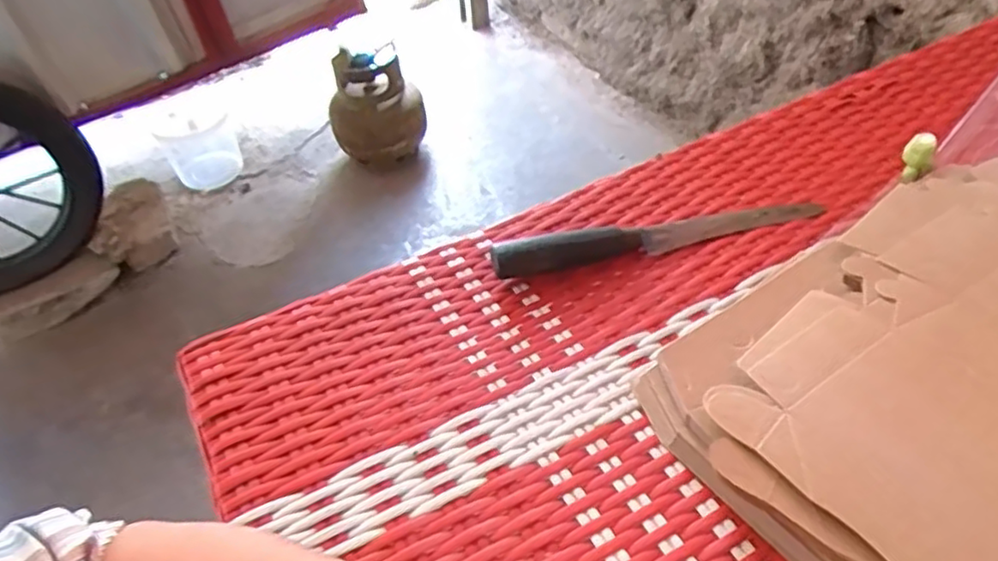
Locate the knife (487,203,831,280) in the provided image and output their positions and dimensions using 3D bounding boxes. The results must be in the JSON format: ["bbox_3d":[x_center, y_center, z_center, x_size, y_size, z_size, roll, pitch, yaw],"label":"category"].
[{"bbox_3d":[0.116,-0.034,0.485,0.241,0.016,0.029,-11,45,-5],"label":"knife"}]

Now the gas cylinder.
[{"bbox_3d":[-0.327,-0.467,1.815,0.237,0.271,0.216,-8,45,-2],"label":"gas cylinder"}]

